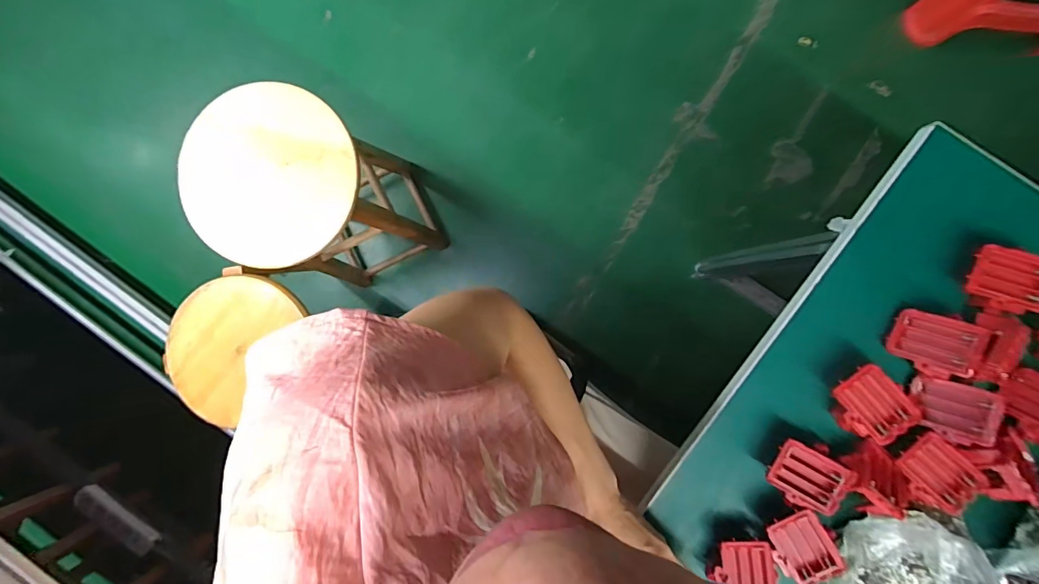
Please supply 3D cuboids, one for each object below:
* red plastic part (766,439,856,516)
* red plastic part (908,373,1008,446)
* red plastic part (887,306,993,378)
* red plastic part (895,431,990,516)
[{"bbox_3d":[0.281,0.180,0.441,0.065,0.022,0.061,24,93,11],"label":"red plastic part"},{"bbox_3d":[0.408,0.110,0.426,0.013,0.064,0.053,-9,108,-27],"label":"red plastic part"},{"bbox_3d":[0.392,0.049,0.428,0.016,0.066,0.055,21,92,-38],"label":"red plastic part"},{"bbox_3d":[0.396,0.173,0.426,0.068,0.013,0.051,44,92,2],"label":"red plastic part"}]

